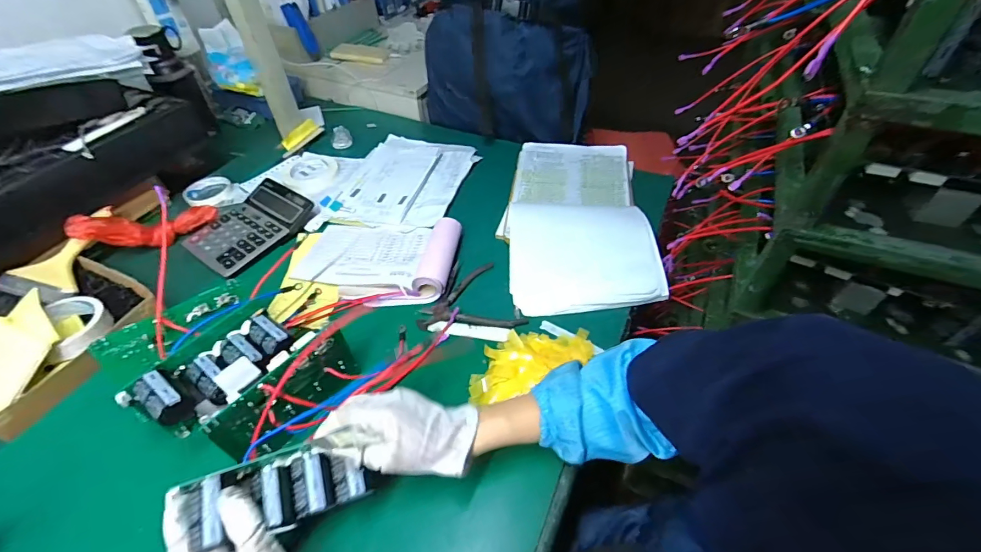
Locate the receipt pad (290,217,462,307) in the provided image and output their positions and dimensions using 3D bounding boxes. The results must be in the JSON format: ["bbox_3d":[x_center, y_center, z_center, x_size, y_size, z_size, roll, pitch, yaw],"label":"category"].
[{"bbox_3d":[-0.176,-0.032,0.656,0.241,0.033,0.164,2,48,4],"label":"receipt pad"}]

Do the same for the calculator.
[{"bbox_3d":[-0.413,-0.089,0.722,0.136,0.027,0.189,26,53,23],"label":"calculator"}]

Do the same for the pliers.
[{"bbox_3d":[-0.036,0.041,0.601,0.138,0.014,0.124,-19,50,-15],"label":"pliers"}]

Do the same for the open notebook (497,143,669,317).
[{"bbox_3d":[0.146,-0.123,0.718,0.240,0.049,0.432,4,48,6],"label":"open notebook"}]

